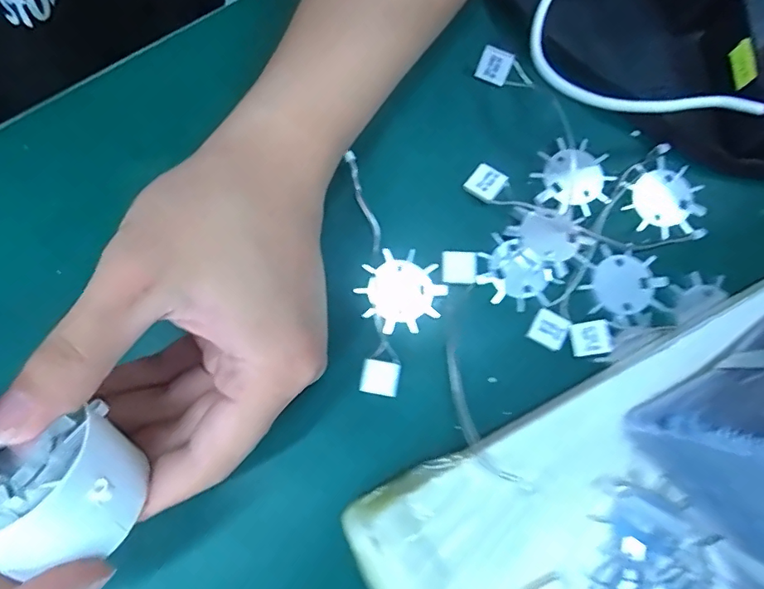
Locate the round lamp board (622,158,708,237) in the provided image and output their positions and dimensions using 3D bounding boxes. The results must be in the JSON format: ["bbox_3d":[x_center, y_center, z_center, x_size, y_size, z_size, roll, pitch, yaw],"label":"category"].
[{"bbox_3d":[0.142,-0.049,0.253,0.038,0.004,0.036,0,81,-2],"label":"round lamp board"}]

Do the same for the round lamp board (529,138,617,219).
[{"bbox_3d":[0.096,-0.059,0.253,0.038,0.005,0.035,0,81,-2],"label":"round lamp board"}]

